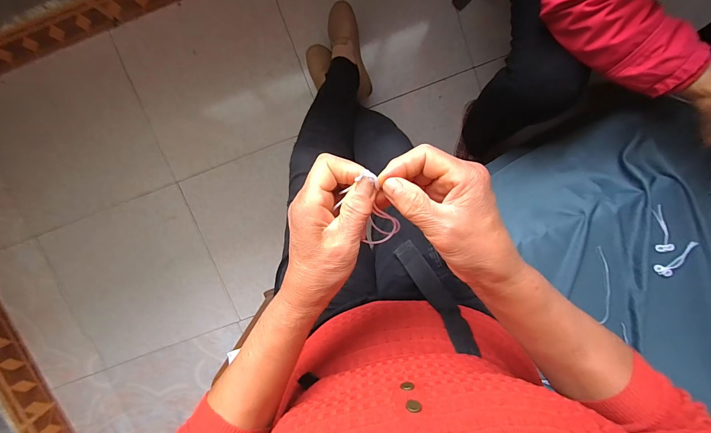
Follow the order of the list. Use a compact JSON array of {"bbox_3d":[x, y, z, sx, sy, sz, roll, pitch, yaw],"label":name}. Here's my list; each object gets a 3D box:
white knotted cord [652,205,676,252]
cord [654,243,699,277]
[{"bbox_3d":[0.532,0.020,0.541,0.023,0.010,0.085,-16,98,4],"label":"white knotted cord"},{"bbox_3d":[0.562,0.073,0.544,0.024,0.011,0.073,29,113,-3],"label":"cord"}]

